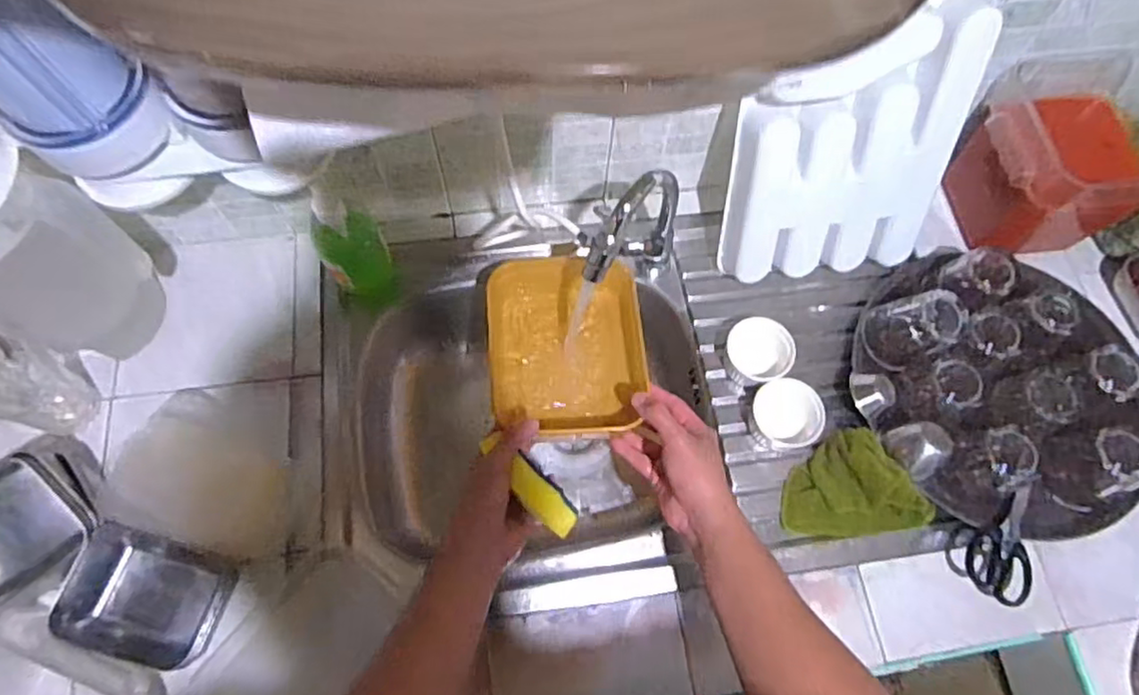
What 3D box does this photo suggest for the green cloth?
[{"bbox_3d":[0.311,0.147,0.717,0.152,0.071,0.109,-6,69,-4],"label":"green cloth"}]

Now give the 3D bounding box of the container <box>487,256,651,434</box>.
[{"bbox_3d":[-0.001,-0.005,0.714,0.166,0.061,0.185,-2,69,-3],"label":"container"}]

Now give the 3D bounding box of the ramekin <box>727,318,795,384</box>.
[{"bbox_3d":[0.224,0.005,0.772,0.072,0.042,0.074,1,68,-2],"label":"ramekin"}]

